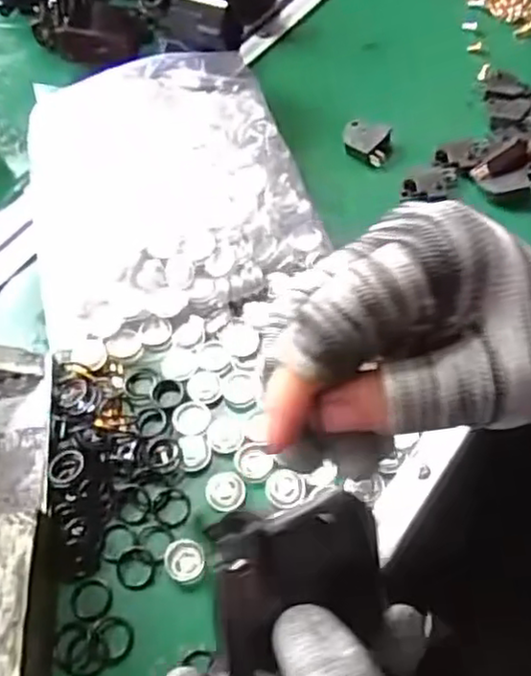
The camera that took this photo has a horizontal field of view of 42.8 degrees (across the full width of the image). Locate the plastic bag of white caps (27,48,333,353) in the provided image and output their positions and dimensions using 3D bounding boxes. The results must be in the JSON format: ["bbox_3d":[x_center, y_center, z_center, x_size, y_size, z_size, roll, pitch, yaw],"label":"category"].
[{"bbox_3d":[-0.063,-0.098,0.404,0.161,0.036,0.185,-15,57,-4],"label":"plastic bag of white caps"}]

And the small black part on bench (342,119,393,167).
[{"bbox_3d":[0.064,-0.126,0.434,0.033,0.010,0.026,22,63,19],"label":"small black part on bench"}]

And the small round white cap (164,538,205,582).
[{"bbox_3d":[-0.037,0.100,0.304,0.018,0.004,0.018,-3,57,4],"label":"small round white cap"}]

